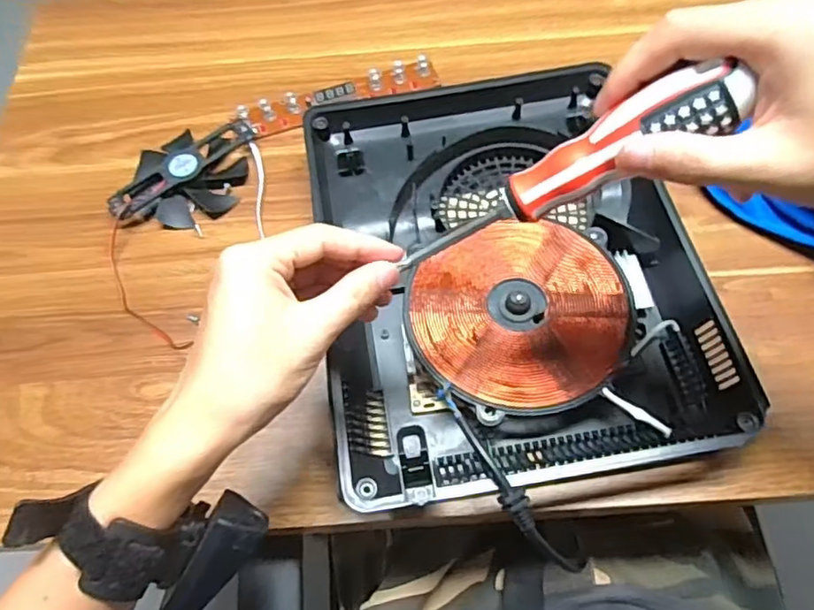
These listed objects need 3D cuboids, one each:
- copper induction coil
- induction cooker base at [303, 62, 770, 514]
[{"bbox_3d":[0.080,0.004,0.430,0.151,0.009,0.143,-1,62,2],"label":"copper induction coil"},{"bbox_3d":[0.071,-0.036,0.481,0.270,0.060,0.357,-9,62,-2],"label":"induction cooker base"}]

